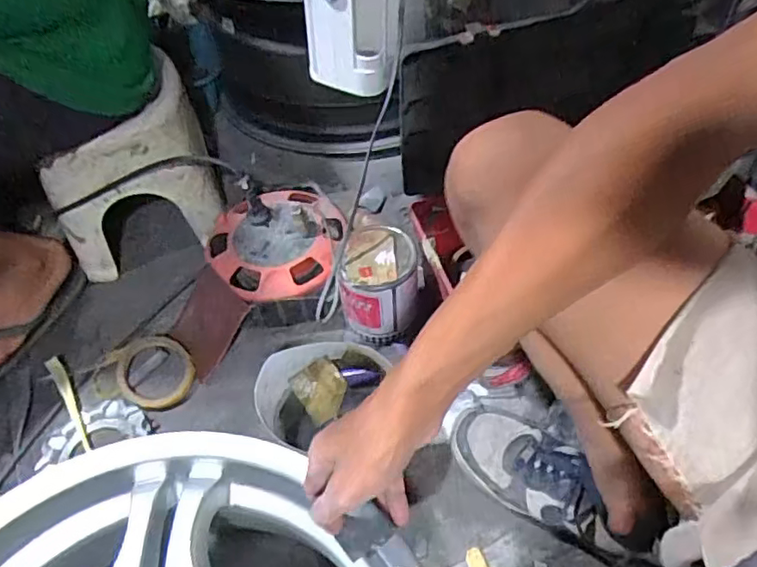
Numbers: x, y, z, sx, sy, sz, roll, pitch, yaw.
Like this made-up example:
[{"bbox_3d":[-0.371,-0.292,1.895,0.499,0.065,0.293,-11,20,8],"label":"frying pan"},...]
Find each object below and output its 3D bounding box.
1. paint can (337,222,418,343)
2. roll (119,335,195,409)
[{"bbox_3d":[0.000,0.003,0.783,0.098,0.131,0.092,-1,52,4],"label":"paint can"},{"bbox_3d":[-0.291,0.113,0.777,0.109,0.015,0.090,26,59,23],"label":"roll"}]

